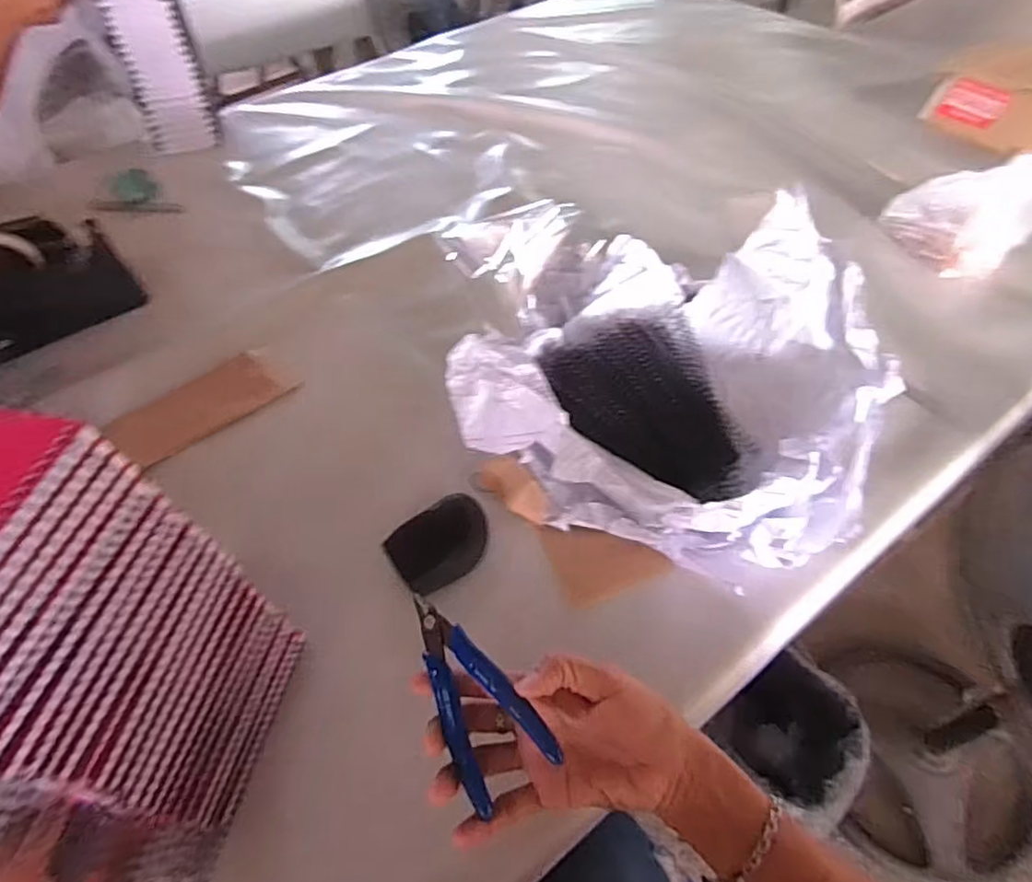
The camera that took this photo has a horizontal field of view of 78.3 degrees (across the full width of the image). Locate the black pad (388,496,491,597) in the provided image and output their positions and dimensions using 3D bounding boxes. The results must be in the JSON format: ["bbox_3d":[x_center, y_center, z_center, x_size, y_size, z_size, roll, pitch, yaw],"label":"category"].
[{"bbox_3d":[-0.062,0.086,0.533,0.082,0.022,0.062,-28,55,-17],"label":"black pad"}]

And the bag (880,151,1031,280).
[{"bbox_3d":[0.509,-0.267,0.707,0.165,0.145,0.065,34,61,27],"label":"bag"}]

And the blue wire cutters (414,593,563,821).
[{"bbox_3d":[-0.033,0.145,0.373,0.053,0.012,0.114,-43,61,5],"label":"blue wire cutters"}]

